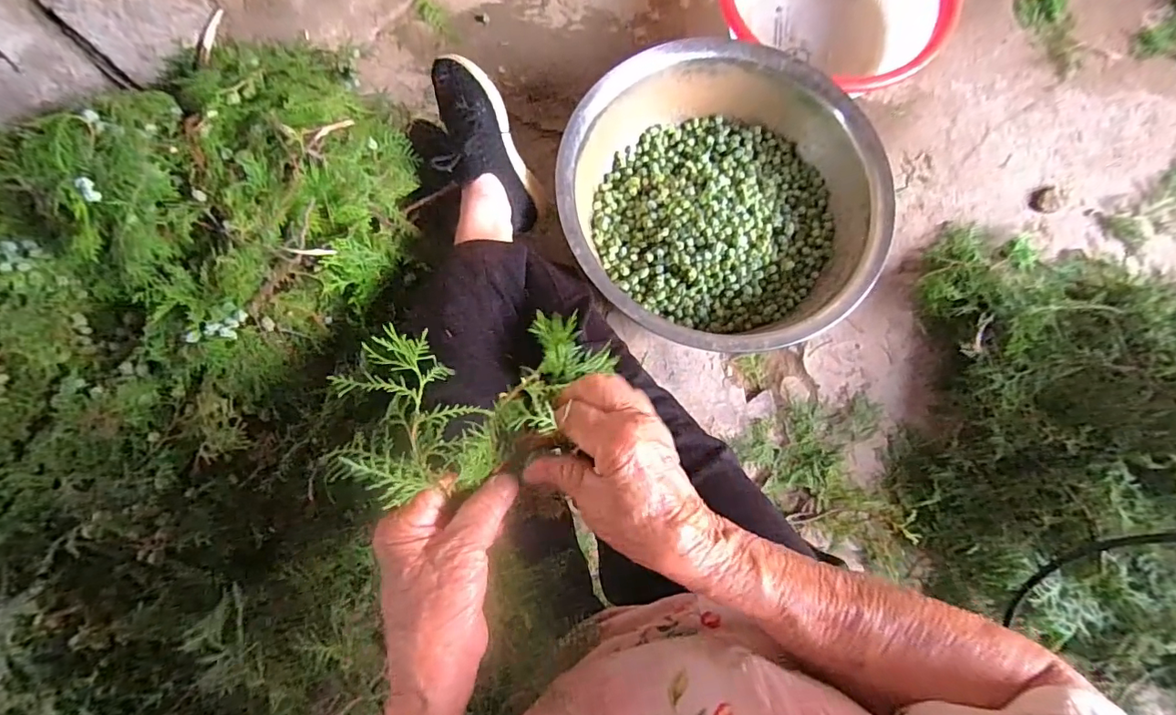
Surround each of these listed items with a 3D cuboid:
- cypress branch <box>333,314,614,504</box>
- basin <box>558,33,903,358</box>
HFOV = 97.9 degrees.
[{"bbox_3d":[-0.062,0.018,0.301,0.168,0.053,0.085,-24,79,-32],"label":"cypress branch"},{"bbox_3d":[0.195,-0.229,0.763,0.421,0.153,0.442,0,79,-1],"label":"basin"}]

